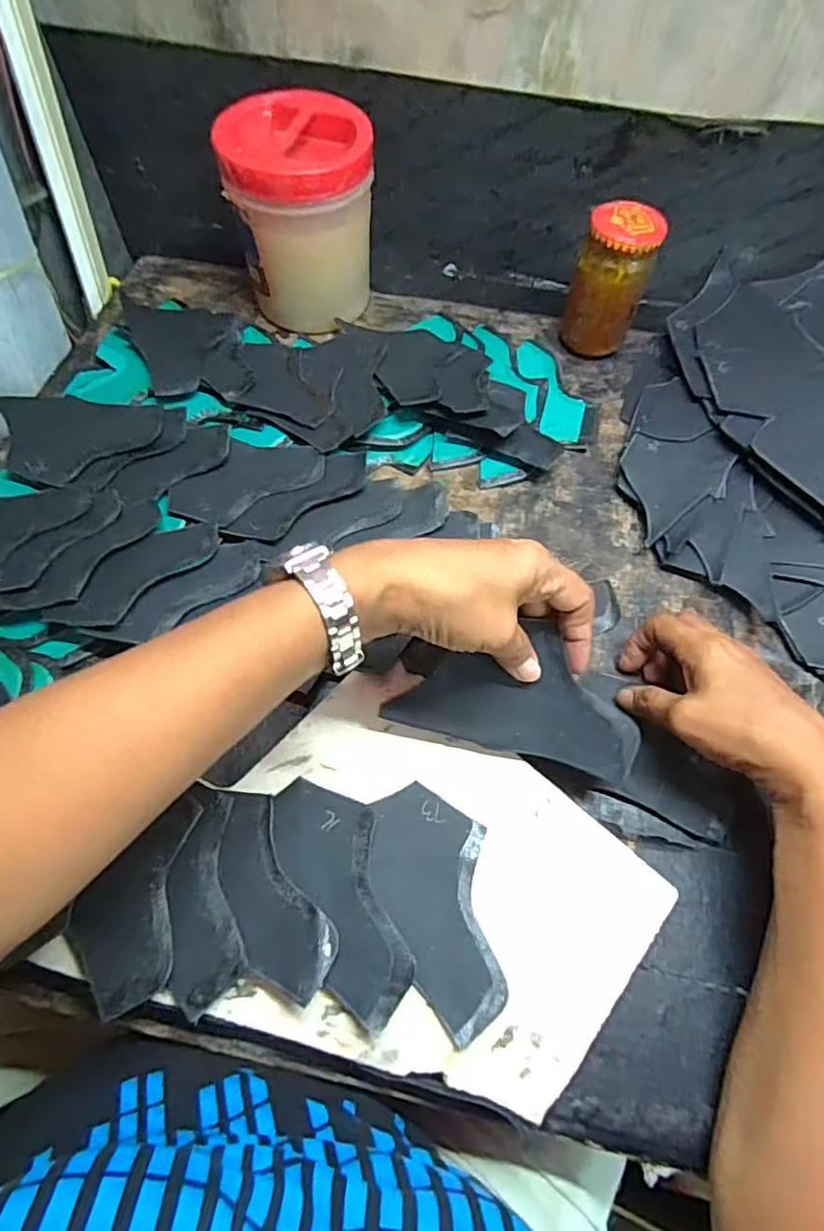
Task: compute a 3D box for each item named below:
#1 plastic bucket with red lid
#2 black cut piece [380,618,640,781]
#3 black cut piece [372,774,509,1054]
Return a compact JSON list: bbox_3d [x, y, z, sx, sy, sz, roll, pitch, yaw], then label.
[{"bbox_3d":[-0.094,-0.345,0.506,0.118,0.128,0.113,-6,62,-5],"label":"plastic bucket with red lid"},{"bbox_3d":[0.062,0.042,0.333,0.138,0.008,0.076,12,98,2],"label":"black cut piece"},{"bbox_3d":[0.011,0.148,0.303,0.061,0.007,0.114,-1,61,-8],"label":"black cut piece"}]

